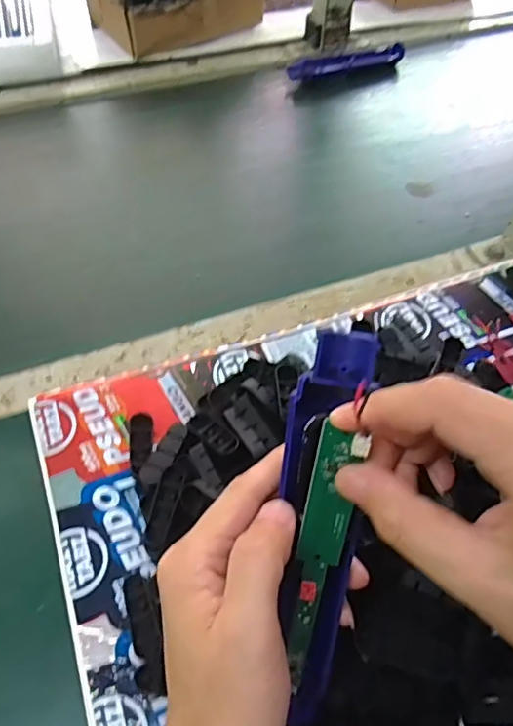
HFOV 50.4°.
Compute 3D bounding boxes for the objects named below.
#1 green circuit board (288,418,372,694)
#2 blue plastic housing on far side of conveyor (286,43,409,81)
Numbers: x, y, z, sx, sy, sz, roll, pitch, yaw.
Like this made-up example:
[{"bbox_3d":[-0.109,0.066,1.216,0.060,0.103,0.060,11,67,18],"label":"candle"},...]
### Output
[{"bbox_3d":[0.027,0.086,0.237,0.019,0.126,0.008,9,20,6],"label":"green circuit board"},{"bbox_3d":[0.122,-0.411,0.739,0.169,0.014,0.028,-20,56,-16],"label":"blue plastic housing on far side of conveyor"}]

